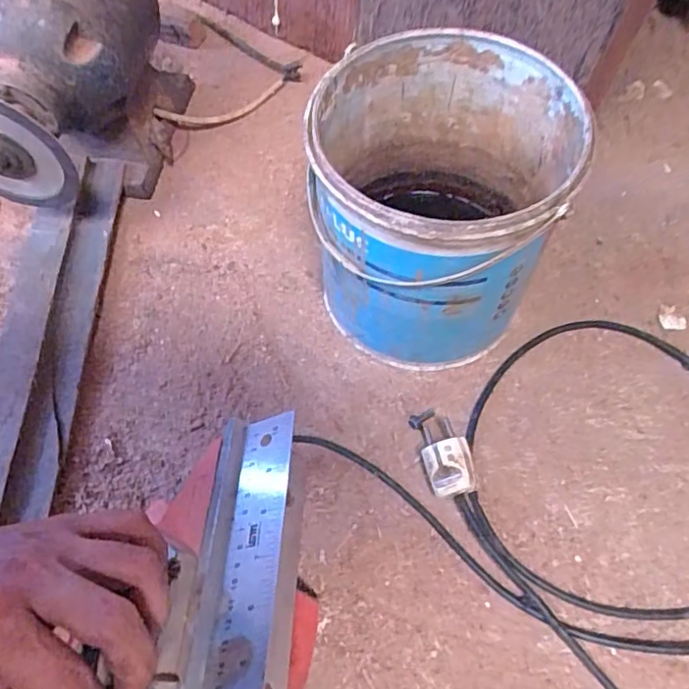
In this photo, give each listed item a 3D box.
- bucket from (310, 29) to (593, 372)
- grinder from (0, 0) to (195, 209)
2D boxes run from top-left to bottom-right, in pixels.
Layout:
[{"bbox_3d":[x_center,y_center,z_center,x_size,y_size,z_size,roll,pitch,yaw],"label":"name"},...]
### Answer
[{"bbox_3d":[0.066,-0.101,0.460,0.168,0.188,0.185,17,63,9],"label":"bucket"},{"bbox_3d":[-0.234,-0.227,0.535,0.119,0.192,0.246,19,63,10],"label":"grinder"}]

